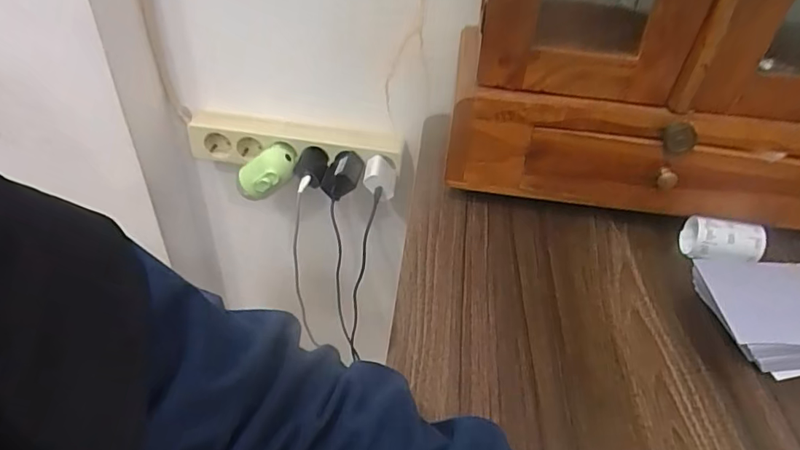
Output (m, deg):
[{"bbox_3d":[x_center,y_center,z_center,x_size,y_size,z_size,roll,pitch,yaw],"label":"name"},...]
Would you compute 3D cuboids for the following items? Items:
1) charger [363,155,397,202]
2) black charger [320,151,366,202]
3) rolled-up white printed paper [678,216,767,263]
[{"bbox_3d":[-0.026,-0.062,0.657,0.041,0.034,0.049,4,38,2],"label":"charger"},{"bbox_3d":[-0.075,-0.062,0.655,0.054,0.039,0.077,2,38,-2],"label":"black charger"},{"bbox_3d":[0.291,0.017,0.454,0.060,0.039,0.036,14,40,14],"label":"rolled-up white printed paper"}]

